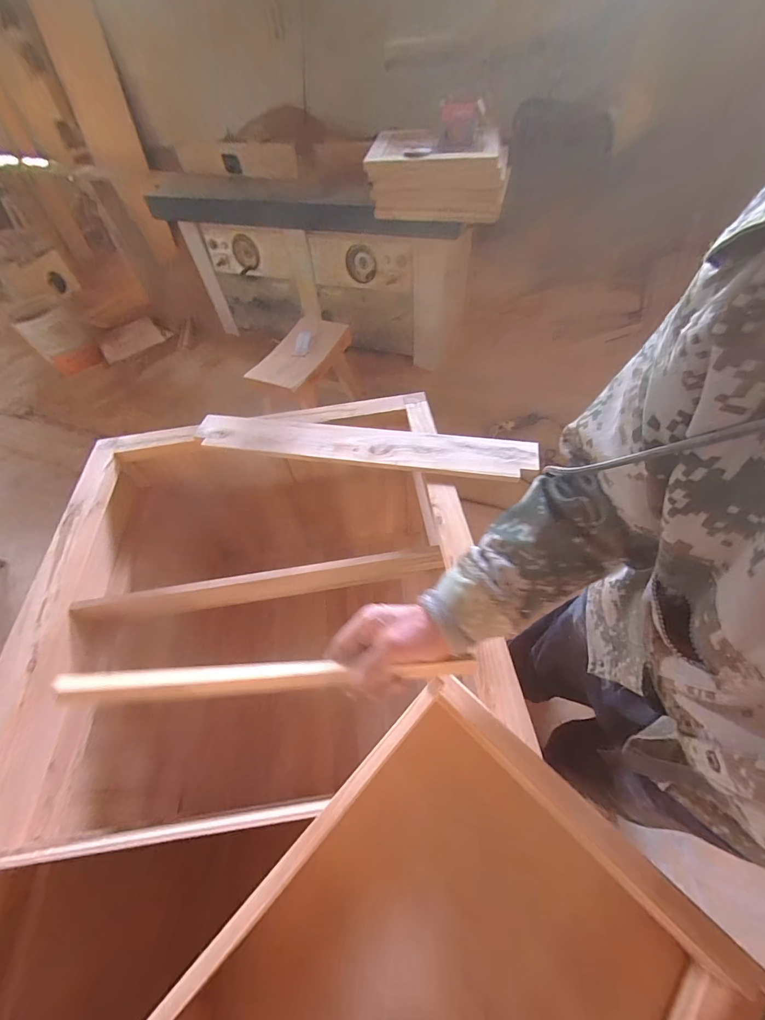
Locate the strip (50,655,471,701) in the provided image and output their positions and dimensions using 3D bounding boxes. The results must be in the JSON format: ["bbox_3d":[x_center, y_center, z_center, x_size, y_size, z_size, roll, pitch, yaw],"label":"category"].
[{"bbox_3d":[-0.095,0.168,0.375,0.401,0.014,0.024,2,53,-12],"label":"strip"}]

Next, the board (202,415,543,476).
[{"bbox_3d":[-0.052,-0.154,0.841,0.768,0.026,0.103,6,55,9],"label":"board"}]

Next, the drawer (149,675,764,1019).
[{"bbox_3d":[0.066,0.456,0.351,0.439,0.110,0.379,-40,61,-22],"label":"drawer"}]

